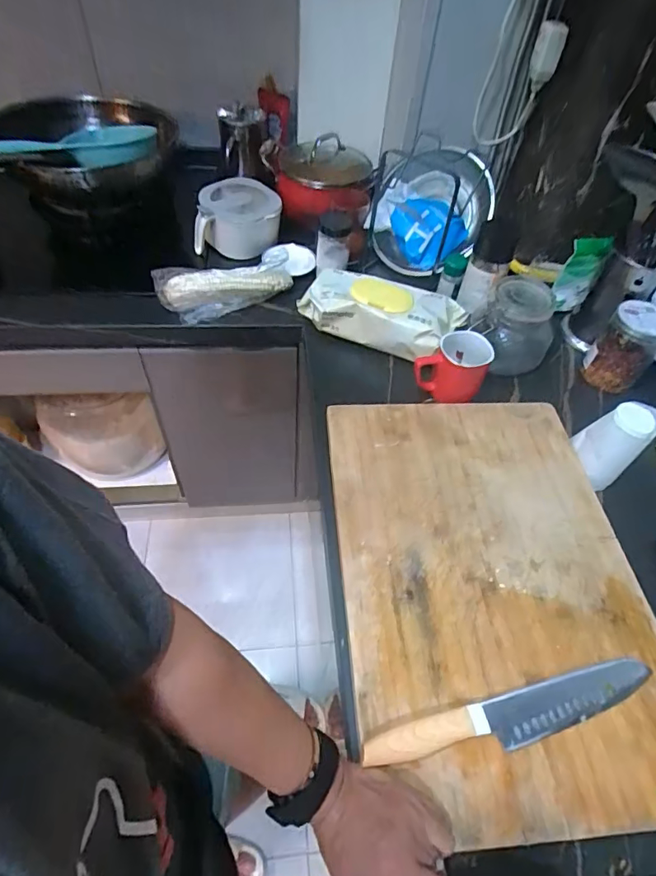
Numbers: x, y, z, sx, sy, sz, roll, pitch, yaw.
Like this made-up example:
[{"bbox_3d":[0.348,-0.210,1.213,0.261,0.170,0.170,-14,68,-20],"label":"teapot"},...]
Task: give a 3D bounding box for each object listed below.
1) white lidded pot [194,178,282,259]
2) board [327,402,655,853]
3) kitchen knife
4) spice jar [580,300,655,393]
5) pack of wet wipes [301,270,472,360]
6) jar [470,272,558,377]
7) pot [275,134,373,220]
[{"bbox_3d":[-0.167,-0.416,0.931,0.153,0.104,0.112,3,52,-2],"label":"white lidded pot"},{"bbox_3d":[0.184,0.147,0.560,0.333,0.015,0.476,-1,53,-5],"label":"board"},{"bbox_3d":[0.180,0.260,0.458,0.295,0.023,0.043,-10,54,-11],"label":"kitchen knife"},{"bbox_3d":[0.452,-0.136,0.739,0.083,0.117,0.079,2,52,-3],"label":"spice jar"},{"bbox_3d":[0.085,-0.199,0.781,0.239,0.064,0.099,21,54,11],"label":"pack of wet wipes"},{"bbox_3d":[0.285,-0.163,0.748,0.108,0.120,0.108,2,52,-3],"label":"jar"},{"bbox_3d":[-0.008,-0.506,0.946,0.173,0.106,0.148,3,52,-2],"label":"pot"}]

